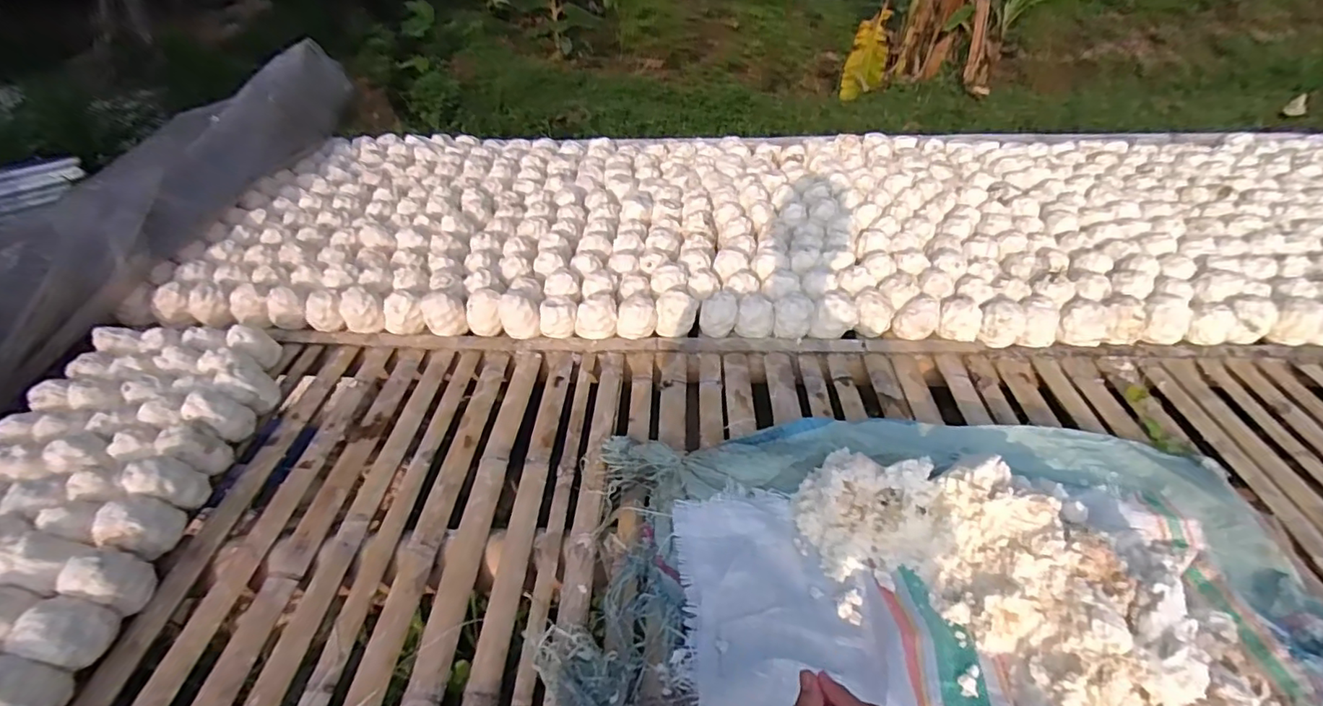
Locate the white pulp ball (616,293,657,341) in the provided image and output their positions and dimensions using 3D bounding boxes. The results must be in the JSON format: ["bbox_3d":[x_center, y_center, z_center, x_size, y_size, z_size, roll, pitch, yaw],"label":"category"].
[{"bbox_3d":[-0.051,-0.073,1.188,0.082,0.076,0.088,-1,43,1],"label":"white pulp ball"}]

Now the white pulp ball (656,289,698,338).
[{"bbox_3d":[0.030,-0.082,1.187,0.090,0.075,0.070,0,43,1],"label":"white pulp ball"}]

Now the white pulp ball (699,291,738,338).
[{"bbox_3d":[0.119,-0.087,1.196,0.080,0.070,0.109,5,43,6],"label":"white pulp ball"}]

